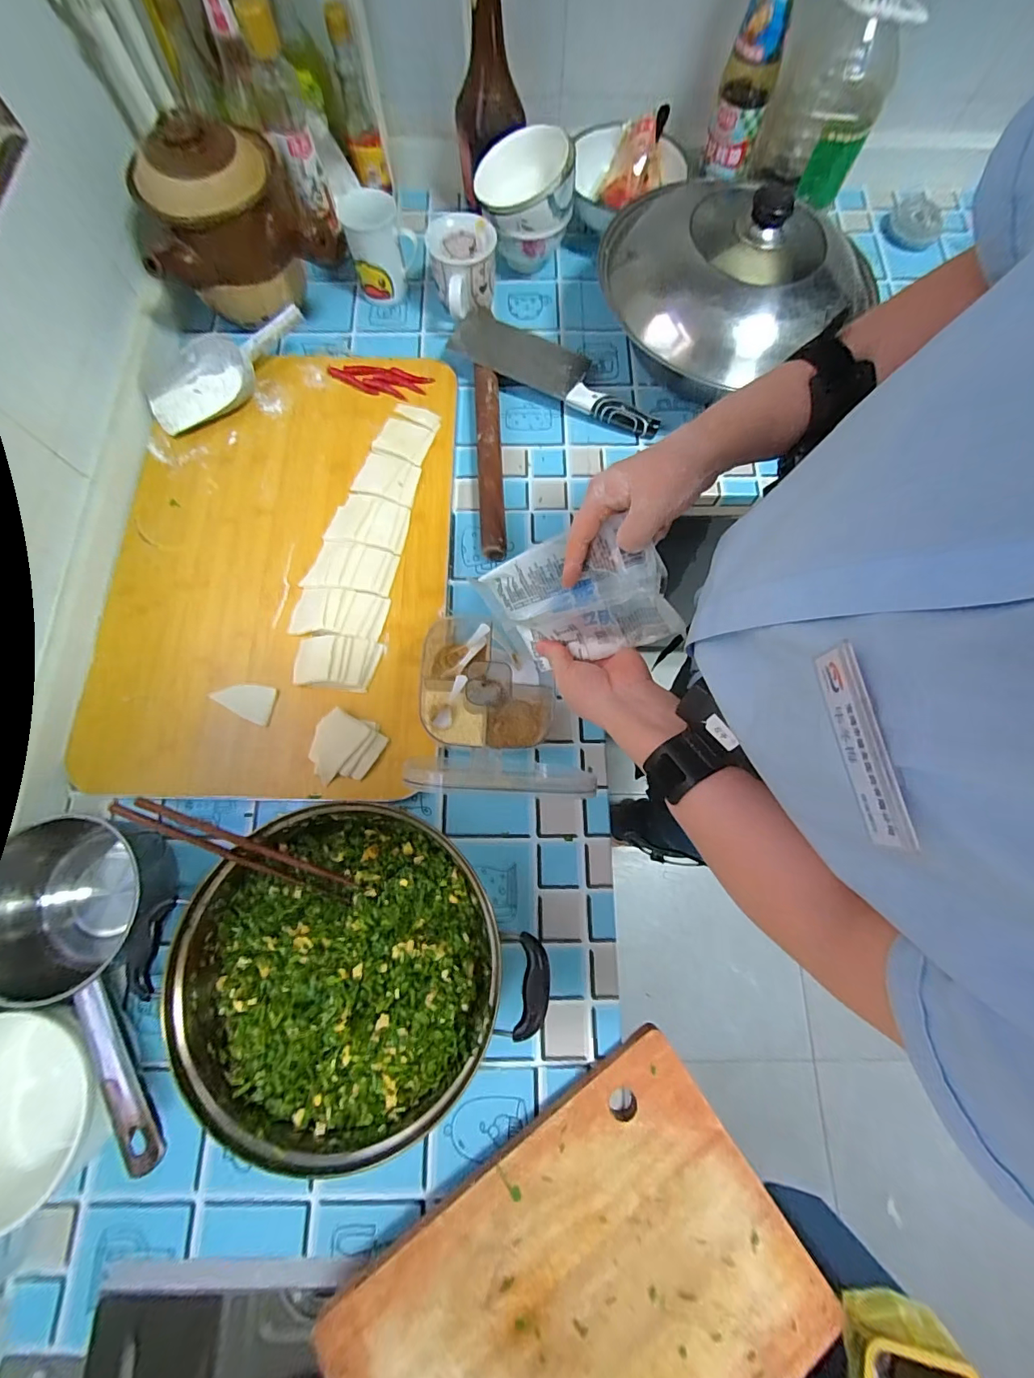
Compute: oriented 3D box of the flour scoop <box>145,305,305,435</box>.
[{"bbox_3d":[-0.385,-0.427,0.618,0.221,0.056,0.096,-42,79,-13],"label":"flour scoop"}]

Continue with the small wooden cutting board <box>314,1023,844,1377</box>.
[{"bbox_3d":[0.054,0.510,0.381,0.355,0.021,0.252,-33,77,-11],"label":"small wooden cutting board"}]

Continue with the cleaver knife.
[{"bbox_3d":[0.055,-0.432,0.640,0.299,0.041,0.092,21,74,4],"label":"cleaver knife"}]

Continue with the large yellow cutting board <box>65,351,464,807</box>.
[{"bbox_3d":[-0.275,-0.166,0.568,0.374,0.027,0.572,2,73,-2],"label":"large yellow cutting board"}]

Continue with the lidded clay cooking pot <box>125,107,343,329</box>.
[{"bbox_3d":[-0.347,-0.577,0.605,0.205,0.178,0.144,-18,75,-5],"label":"lidded clay cooking pot"}]

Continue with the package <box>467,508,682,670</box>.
[{"bbox_3d":[0.048,-0.074,0.394,0.149,0.107,0.015,-12,30,33],"label":"package"}]

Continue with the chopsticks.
[{"bbox_3d":[-0.243,0.141,0.415,0.197,0.013,0.023,32,73,-22],"label":"chopsticks"}]

